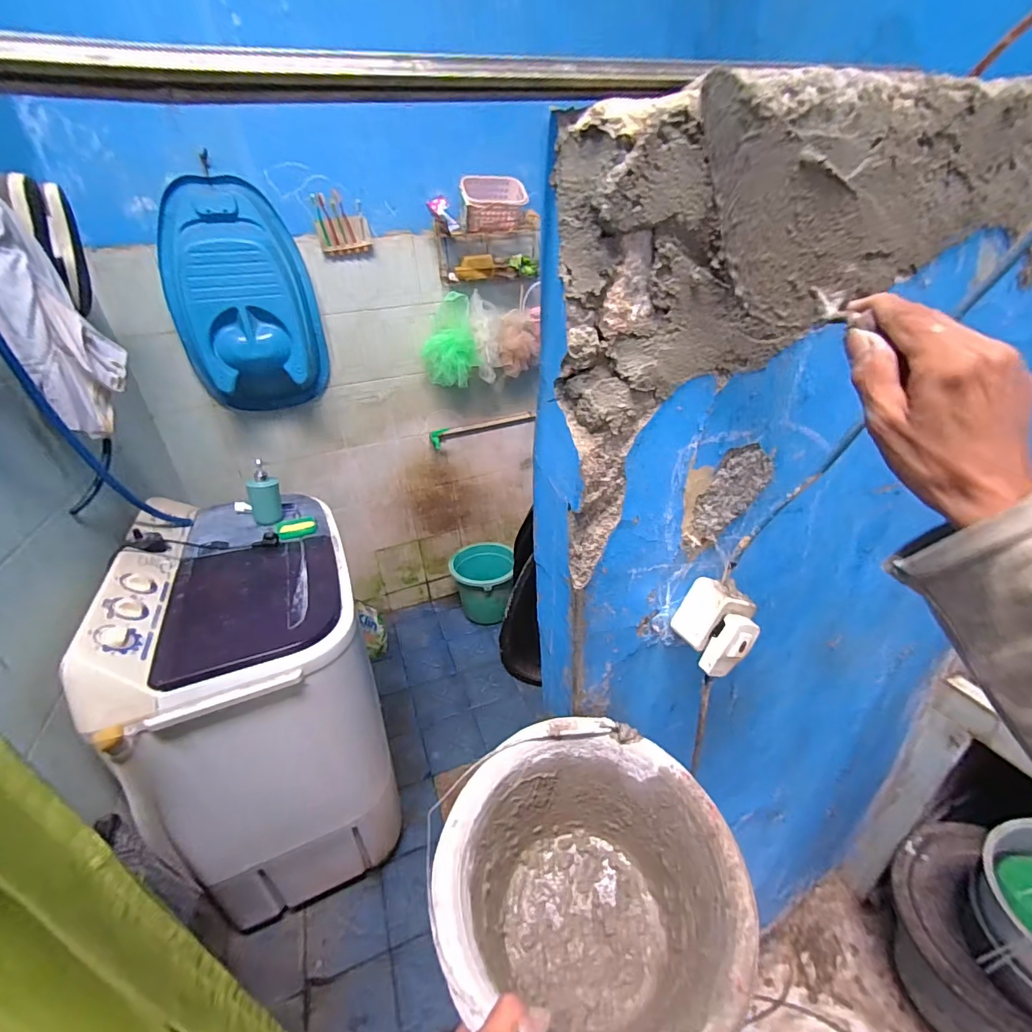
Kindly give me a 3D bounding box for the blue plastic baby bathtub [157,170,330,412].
[{"bbox_3d":[-0.870,-0.675,1.509,0.426,0.644,0.168,-16,31,-18],"label":"blue plastic baby bathtub"}]

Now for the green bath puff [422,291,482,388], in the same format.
[{"bbox_3d":[-0.248,-0.651,1.754,0.213,0.290,0.173,-4,29,2],"label":"green bath puff"}]

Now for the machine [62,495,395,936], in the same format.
[{"bbox_3d":[-0.635,0.470,1.301,0.478,0.901,0.728,-15,31,-17],"label":"machine"}]

